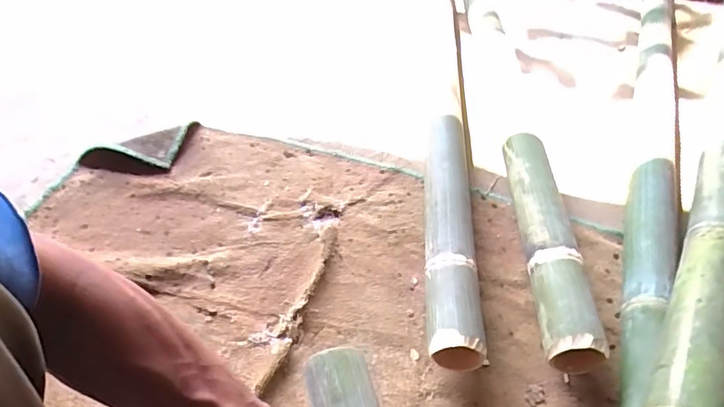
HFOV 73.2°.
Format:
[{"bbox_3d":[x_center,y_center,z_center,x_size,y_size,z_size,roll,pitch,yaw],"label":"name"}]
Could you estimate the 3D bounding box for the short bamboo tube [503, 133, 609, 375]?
[{"bbox_3d":[0.254,0.035,0.675,0.068,0.059,0.381,3,48,2],"label":"short bamboo tube"}]

